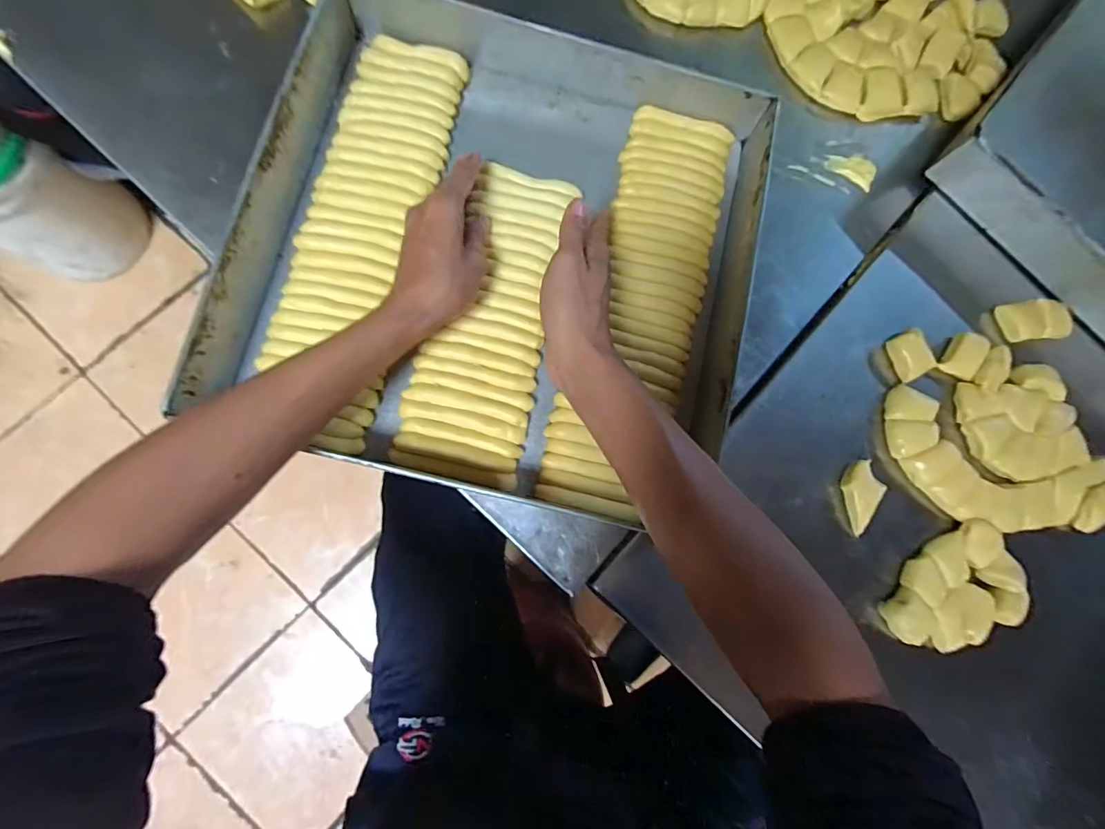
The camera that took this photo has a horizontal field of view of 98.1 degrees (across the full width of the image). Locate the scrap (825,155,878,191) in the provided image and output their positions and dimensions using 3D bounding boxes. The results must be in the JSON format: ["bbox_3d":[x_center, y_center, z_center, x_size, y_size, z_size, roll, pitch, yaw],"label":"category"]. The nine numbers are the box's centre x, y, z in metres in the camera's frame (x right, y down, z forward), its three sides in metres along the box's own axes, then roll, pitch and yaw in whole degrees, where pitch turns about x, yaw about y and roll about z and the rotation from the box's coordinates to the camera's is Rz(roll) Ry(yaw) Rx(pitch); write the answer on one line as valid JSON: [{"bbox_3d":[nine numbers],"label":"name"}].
[{"bbox_3d":[0.312,-0.257,0.499,0.053,0.005,0.033,31,81,-1],"label":"scrap"}]

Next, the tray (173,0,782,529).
[{"bbox_3d":[-0.038,-0.144,0.427,0.408,0.069,0.413,13,83,-3],"label":"tray"}]

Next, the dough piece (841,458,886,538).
[{"bbox_3d":[0.282,0.075,0.442,0.034,0.017,0.062,26,81,-2],"label":"dough piece"}]

